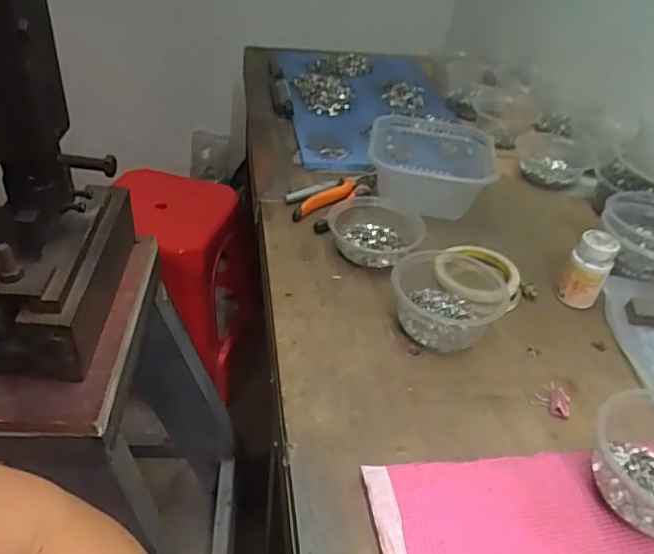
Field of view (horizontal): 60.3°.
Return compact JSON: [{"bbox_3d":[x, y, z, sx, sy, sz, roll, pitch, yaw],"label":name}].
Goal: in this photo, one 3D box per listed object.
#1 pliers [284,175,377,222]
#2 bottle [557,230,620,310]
[{"bbox_3d":[0.008,-0.116,0.773,0.137,0.027,0.054,-15,43,-22],"label":"pliers"},{"bbox_3d":[0.293,-0.006,0.635,0.044,0.083,0.038,25,42,22],"label":"bottle"}]

